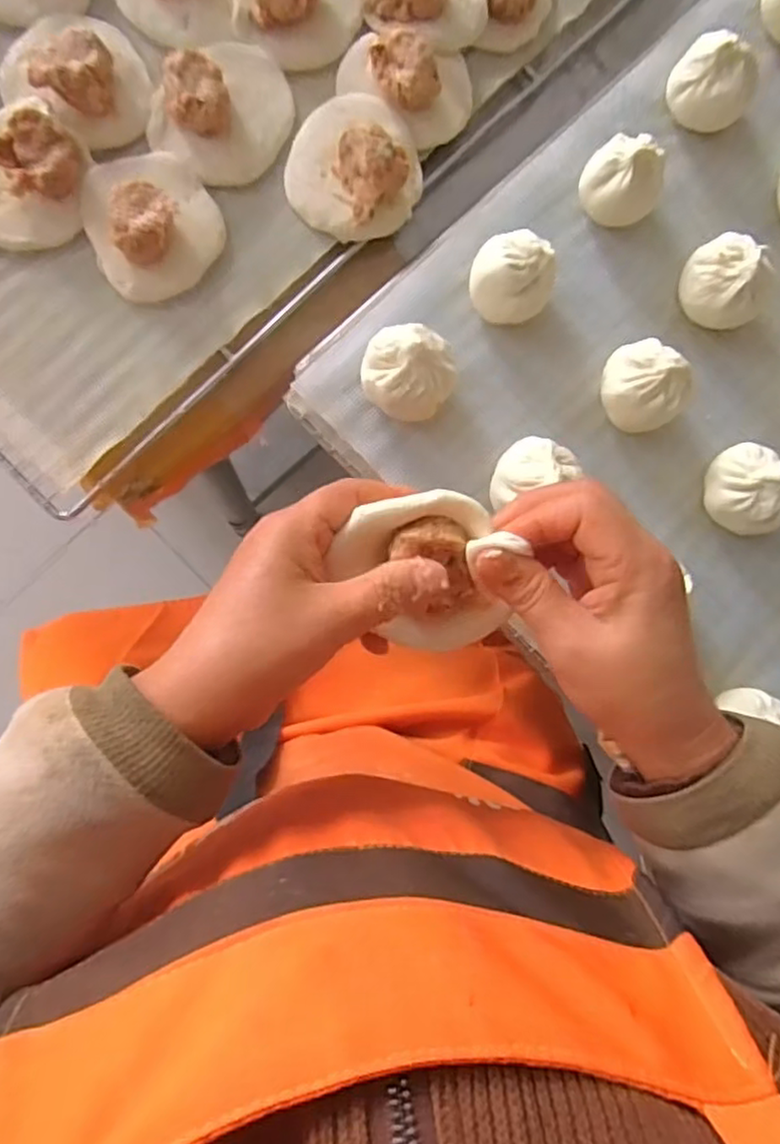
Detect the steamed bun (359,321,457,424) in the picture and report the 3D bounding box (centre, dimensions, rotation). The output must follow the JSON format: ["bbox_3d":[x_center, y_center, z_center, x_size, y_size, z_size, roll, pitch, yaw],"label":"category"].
[{"bbox_3d":[0.010,-0.116,0.400,0.052,0.052,0.051,0,86,-6],"label":"steamed bun"}]

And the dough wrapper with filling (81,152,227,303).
[{"bbox_3d":[-0.148,-0.220,0.412,0.080,0.030,0.084,0,86,-6],"label":"dough wrapper with filling"}]

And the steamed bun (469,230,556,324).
[{"bbox_3d":[0.072,-0.176,0.412,0.049,0.048,0.045,0,86,-6],"label":"steamed bun"}]

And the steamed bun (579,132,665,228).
[{"bbox_3d":[0.148,-0.248,0.427,0.051,0.047,0.049,0,86,-6],"label":"steamed bun"}]

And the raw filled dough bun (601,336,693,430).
[{"bbox_3d":[0.154,-0.114,0.419,0.045,0.047,0.051,-37,91,-8],"label":"raw filled dough bun"}]

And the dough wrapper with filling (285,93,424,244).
[{"bbox_3d":[-0.022,-0.268,0.428,0.086,0.026,0.091,-2,86,-7],"label":"dough wrapper with filling"}]

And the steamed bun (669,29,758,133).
[{"bbox_3d":[0.208,-0.315,0.437,0.052,0.045,0.042,38,83,-3],"label":"steamed bun"}]

